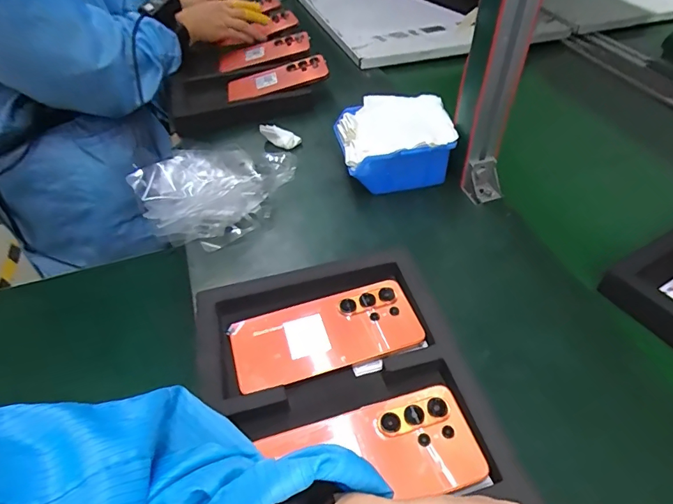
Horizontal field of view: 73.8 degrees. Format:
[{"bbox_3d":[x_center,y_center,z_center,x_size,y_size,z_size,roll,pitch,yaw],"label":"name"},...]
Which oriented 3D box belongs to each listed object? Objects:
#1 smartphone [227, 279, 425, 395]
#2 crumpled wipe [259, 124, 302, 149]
[{"bbox_3d":[-0.010,0.075,0.420,0.171,0.008,0.079,-15,51,-12],"label":"smartphone"},{"bbox_3d":[-0.087,-0.175,0.680,0.062,0.024,0.019,21,50,-2],"label":"crumpled wipe"}]

